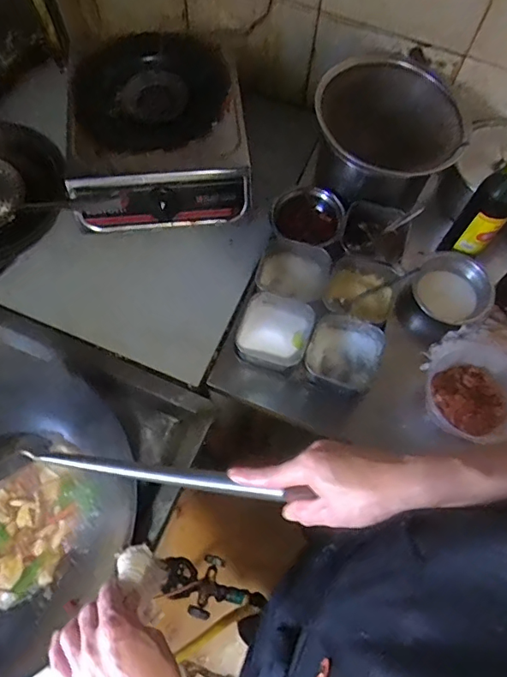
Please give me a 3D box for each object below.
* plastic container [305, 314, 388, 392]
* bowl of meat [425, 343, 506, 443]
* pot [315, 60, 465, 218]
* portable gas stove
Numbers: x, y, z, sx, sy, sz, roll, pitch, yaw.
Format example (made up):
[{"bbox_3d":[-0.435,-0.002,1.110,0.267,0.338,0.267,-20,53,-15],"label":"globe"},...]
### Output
[{"bbox_3d":[0.132,0.021,0.731,0.102,0.054,0.102,26,69,8],"label":"plastic container"},{"bbox_3d":[0.323,0.090,0.742,0.139,0.070,0.138,1,68,-2],"label":"bowl of meat"},{"bbox_3d":[0.233,-0.363,0.902,0.211,0.160,0.236,-6,68,-4],"label":"pot"},{"bbox_3d":[-0.155,-0.343,0.825,0.295,0.106,0.339,-5,68,-4],"label":"portable gas stove"}]

